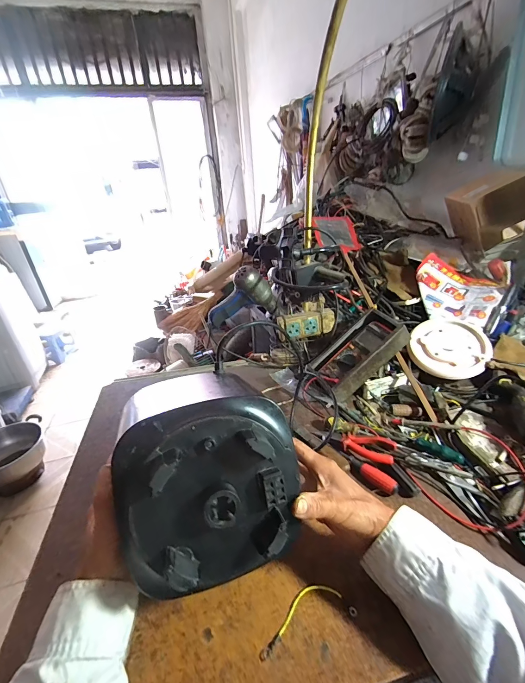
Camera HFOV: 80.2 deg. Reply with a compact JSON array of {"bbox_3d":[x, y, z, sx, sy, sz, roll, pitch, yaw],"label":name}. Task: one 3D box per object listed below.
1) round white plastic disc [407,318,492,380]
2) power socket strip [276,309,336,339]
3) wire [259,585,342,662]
[{"bbox_3d":[0.409,0.007,0.687,0.153,0.024,0.159,-8,54,11],"label":"round white plastic disc"},{"bbox_3d":[0.105,-0.042,0.744,0.133,0.056,0.026,-6,27,-4],"label":"power socket strip"},{"bbox_3d":[0.038,0.302,0.346,0.106,0.005,0.028,-18,30,-26],"label":"wire"}]

